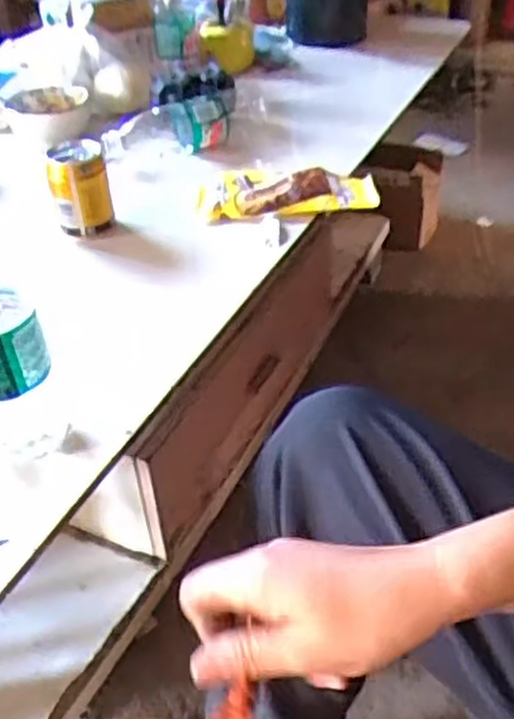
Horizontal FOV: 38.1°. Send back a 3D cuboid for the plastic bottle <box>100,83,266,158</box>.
[{"bbox_3d":[-0.084,-0.311,0.992,0.241,0.062,0.079,-21,43,-22],"label":"plastic bottle"}]

